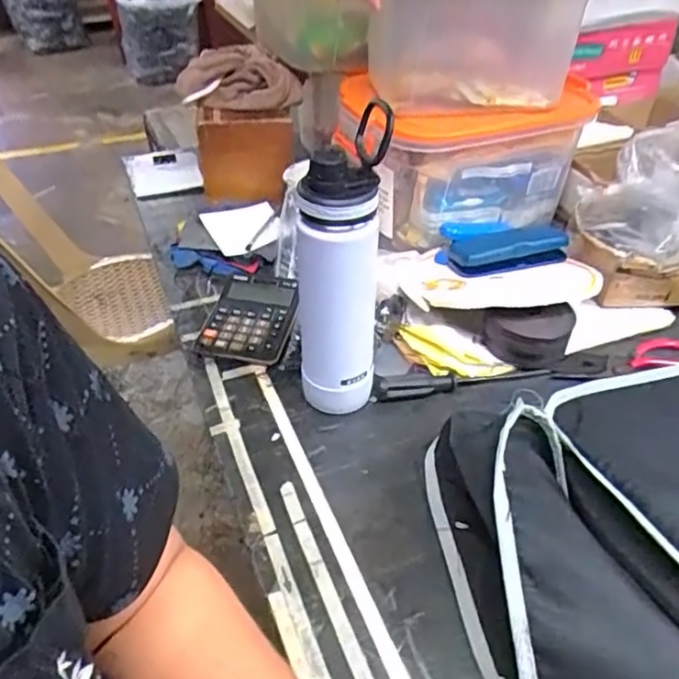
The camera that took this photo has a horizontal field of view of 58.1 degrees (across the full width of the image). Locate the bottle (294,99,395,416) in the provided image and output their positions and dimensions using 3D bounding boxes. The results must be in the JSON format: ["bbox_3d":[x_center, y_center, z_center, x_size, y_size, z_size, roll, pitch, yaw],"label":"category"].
[{"bbox_3d":[0.002,-0.051,0.583,0.088,0.290,0.065,-2,39,1],"label":"bottle"}]

